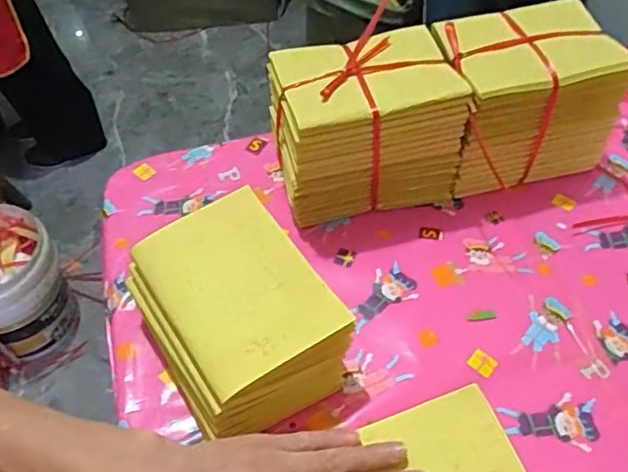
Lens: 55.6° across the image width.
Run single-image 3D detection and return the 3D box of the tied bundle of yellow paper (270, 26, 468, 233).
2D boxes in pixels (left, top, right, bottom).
[{"bbox_3d":[0.046,-0.109,0.583,0.166,0.135,0.114,-12,52,-8],"label":"tied bundle of yellow paper"}]

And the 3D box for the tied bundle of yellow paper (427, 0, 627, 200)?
[{"bbox_3d":[0.208,-0.140,0.608,0.160,0.133,0.116,-11,52,-7],"label":"tied bundle of yellow paper"}]

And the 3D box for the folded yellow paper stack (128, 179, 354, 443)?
[{"bbox_3d":[-0.064,0.063,0.479,0.129,0.081,0.160,-28,56,-19],"label":"folded yellow paper stack"}]

